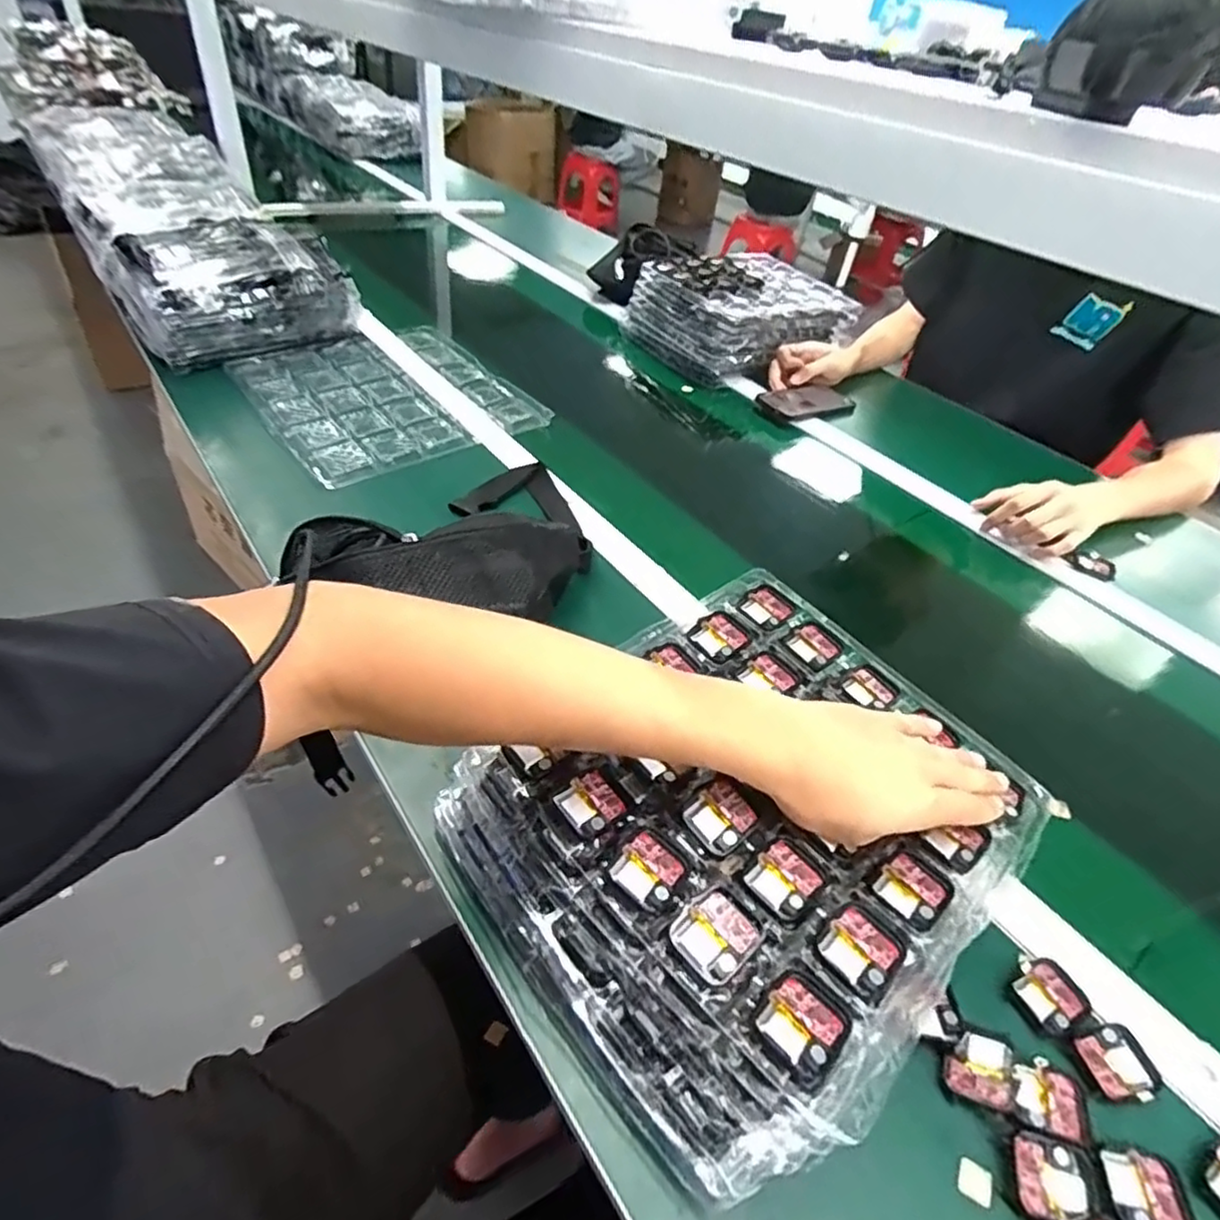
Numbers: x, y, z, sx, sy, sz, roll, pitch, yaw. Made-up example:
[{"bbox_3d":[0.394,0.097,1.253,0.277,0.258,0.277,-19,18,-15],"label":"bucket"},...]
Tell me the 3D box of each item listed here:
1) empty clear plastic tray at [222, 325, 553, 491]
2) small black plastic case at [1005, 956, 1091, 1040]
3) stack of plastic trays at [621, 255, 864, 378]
[{"bbox_3d":[-0.299,-0.292,0.904,0.311,0.032,0.326,-28,53,-29],"label":"empty clear plastic tray"},{"bbox_3d":[0.276,0.245,0.424,0.046,0.004,0.036,-18,49,-21],"label":"small black plastic case"},{"bbox_3d":[0.221,-0.507,1.136,0.303,0.102,0.263,-24,51,-25],"label":"stack of plastic trays"}]

